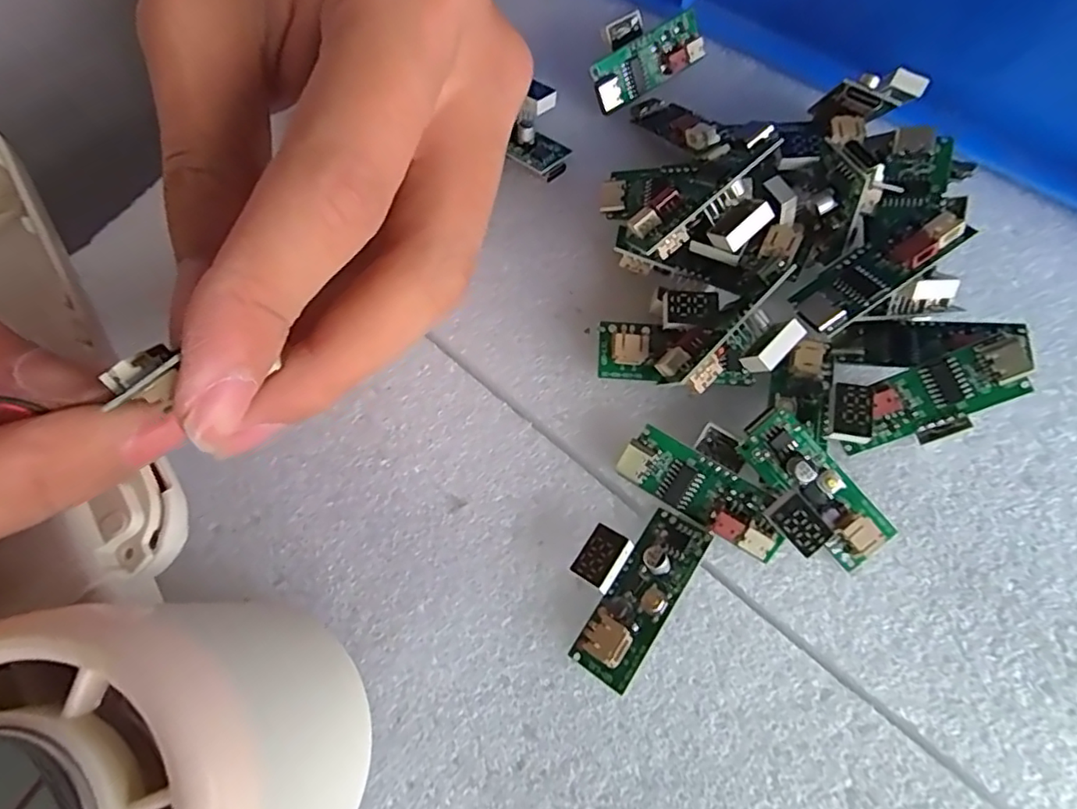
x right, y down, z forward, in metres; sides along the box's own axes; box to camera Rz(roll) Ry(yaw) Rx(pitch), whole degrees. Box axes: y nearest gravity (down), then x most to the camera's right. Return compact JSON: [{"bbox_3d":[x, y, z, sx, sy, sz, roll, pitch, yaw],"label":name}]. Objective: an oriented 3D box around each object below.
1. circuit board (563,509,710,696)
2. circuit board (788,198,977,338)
[{"bbox_3d":[0.018,0.038,0.126,0.022,0.010,0.037,34,75,8],"label":"circuit board"},{"bbox_3d":[0.077,-0.031,0.132,0.039,0.007,0.013,-36,76,9],"label":"circuit board"}]

